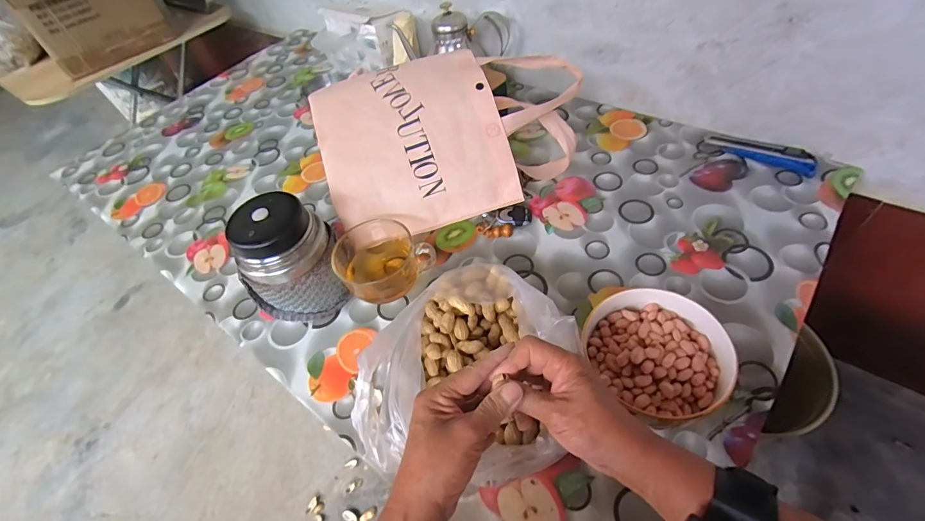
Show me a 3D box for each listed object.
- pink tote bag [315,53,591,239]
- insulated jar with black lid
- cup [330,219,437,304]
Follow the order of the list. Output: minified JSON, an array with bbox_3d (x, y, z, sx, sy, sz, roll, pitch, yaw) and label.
[{"bbox_3d":[-0.008,-0.182,0.628,0.387,0.157,0.226,-17,53,-2],"label":"pink tote bag"},{"bbox_3d":[-0.215,0.003,0.534,0.113,0.157,0.103,-5,53,7],"label":"insulated jar with black lid"},{"bbox_3d":[-0.108,-0.001,0.564,0.119,0.084,0.103,-29,54,-11],"label":"cup"}]

